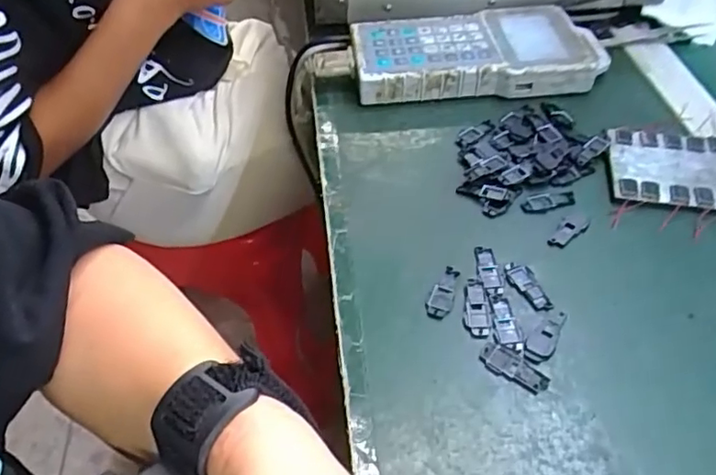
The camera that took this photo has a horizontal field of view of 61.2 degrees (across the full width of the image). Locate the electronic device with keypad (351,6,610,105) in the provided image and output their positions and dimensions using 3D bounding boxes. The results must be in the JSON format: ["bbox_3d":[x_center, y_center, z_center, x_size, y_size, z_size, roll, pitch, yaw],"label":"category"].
[{"bbox_3d":[0.106,-0.168,0.549,0.220,0.030,0.102,-5,48,-2],"label":"electronic device with keypad"}]

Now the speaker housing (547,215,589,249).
[{"bbox_3d":[0.145,-0.004,0.422,0.016,0.004,0.035,35,57,29],"label":"speaker housing"}]

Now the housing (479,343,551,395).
[{"bbox_3d":[0.089,0.075,0.349,0.039,0.004,0.017,32,56,27],"label":"housing"}]

